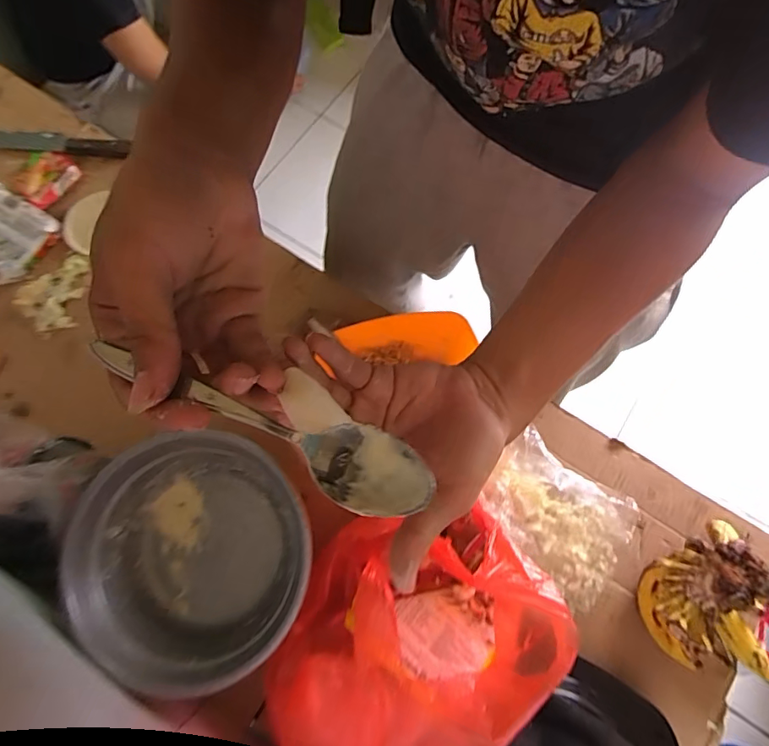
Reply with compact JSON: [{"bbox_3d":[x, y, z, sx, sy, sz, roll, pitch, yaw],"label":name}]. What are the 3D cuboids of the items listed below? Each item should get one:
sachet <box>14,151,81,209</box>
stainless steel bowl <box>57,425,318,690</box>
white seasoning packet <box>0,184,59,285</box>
[{"bbox_3d":[-0.484,-0.278,0.682,0.075,0.009,0.082,29,75,10],"label":"sachet"},{"bbox_3d":[-0.198,0.194,0.514,0.244,0.081,0.242,19,74,7],"label":"stainless steel bowl"},{"bbox_3d":[-0.517,-0.193,0.642,0.129,0.029,0.106,35,76,11],"label":"white seasoning packet"}]

